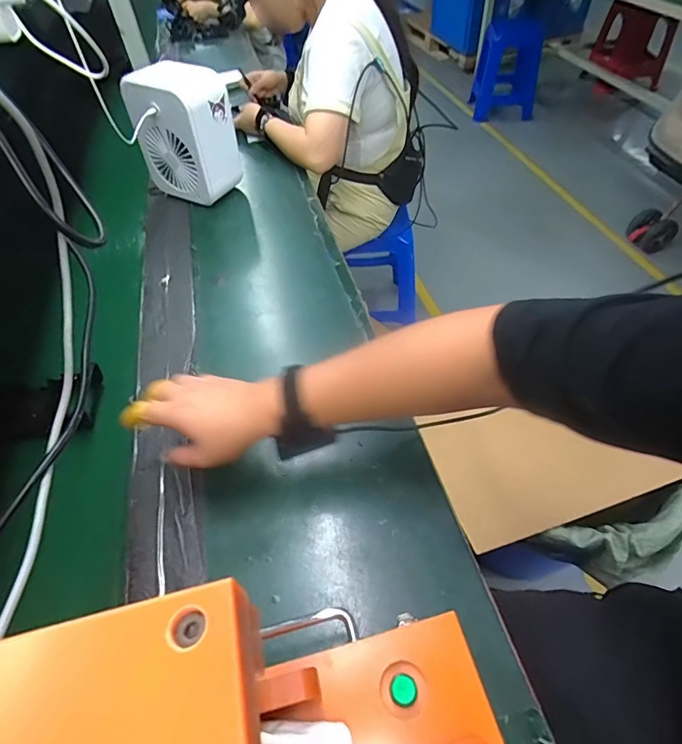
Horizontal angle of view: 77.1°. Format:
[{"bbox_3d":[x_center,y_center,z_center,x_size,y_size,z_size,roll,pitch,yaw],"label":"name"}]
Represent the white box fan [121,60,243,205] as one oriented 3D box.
[{"bbox_3d":[-0.299,-0.462,0.842,0.170,0.226,0.132,23,57,21],"label":"white box fan"}]

